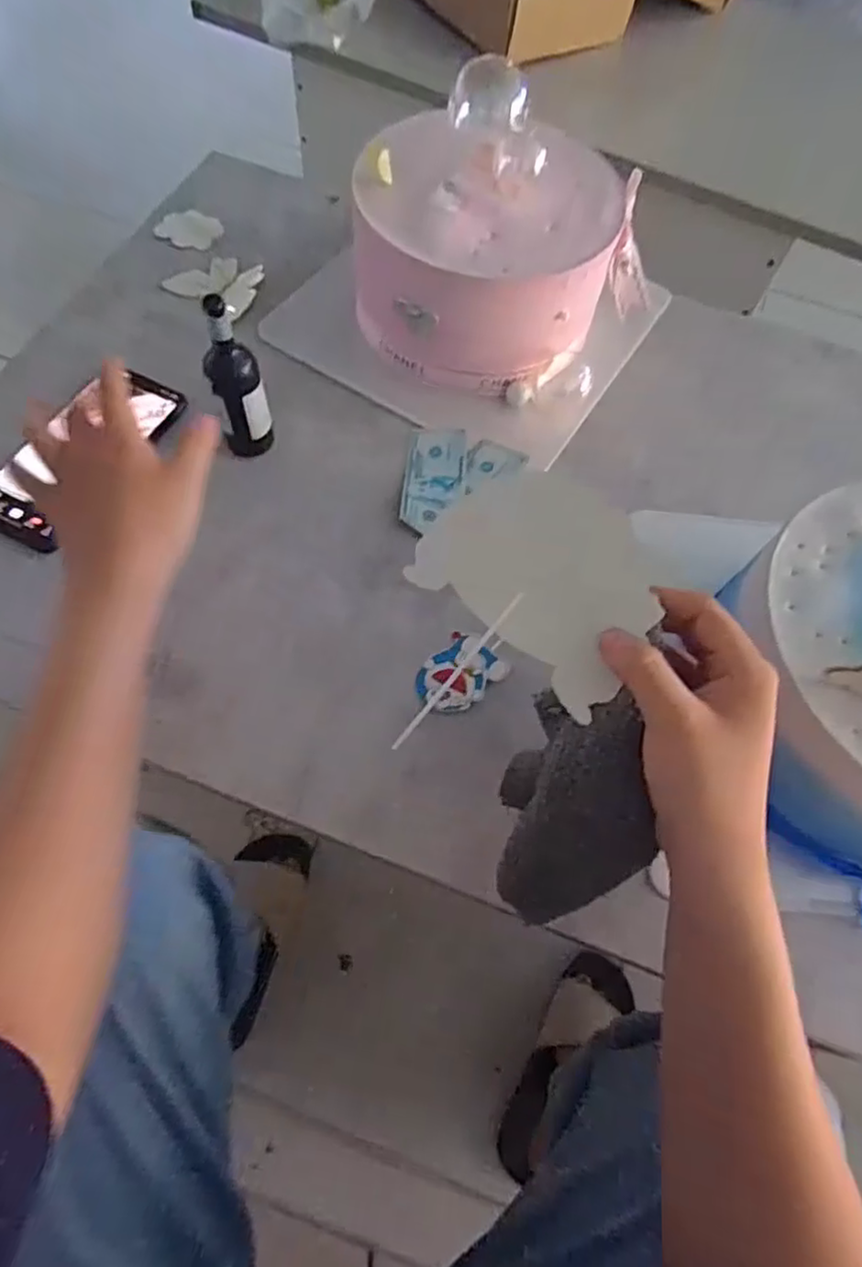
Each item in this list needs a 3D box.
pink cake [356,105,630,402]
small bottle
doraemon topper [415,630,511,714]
[{"bbox_3d":[0.041,-0.287,0.495,0.179,0.123,0.157,10,64,1],"label":"pink cake"},{"bbox_3d":[-0.128,-0.163,0.430,0.033,0.111,0.032,-12,66,-10],"label":"small bottle"},{"bbox_3d":[0.018,0.026,0.415,0.053,0.006,0.042,-37,72,-19],"label":"doraemon topper"}]

